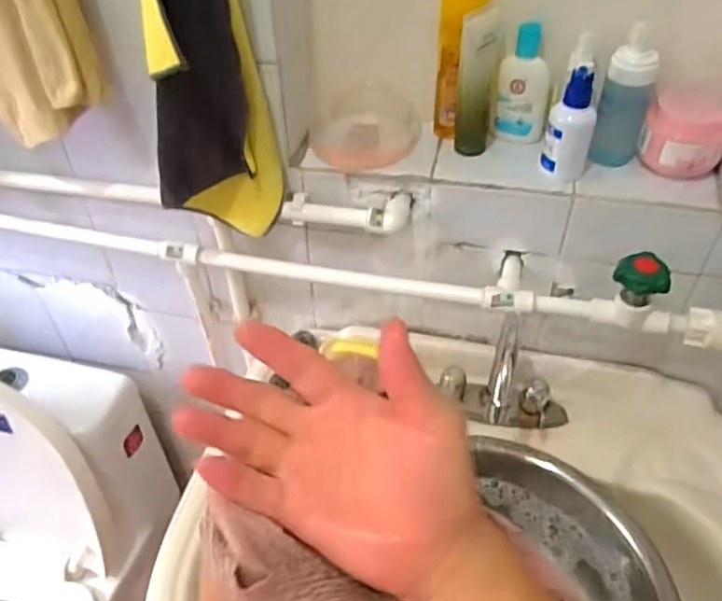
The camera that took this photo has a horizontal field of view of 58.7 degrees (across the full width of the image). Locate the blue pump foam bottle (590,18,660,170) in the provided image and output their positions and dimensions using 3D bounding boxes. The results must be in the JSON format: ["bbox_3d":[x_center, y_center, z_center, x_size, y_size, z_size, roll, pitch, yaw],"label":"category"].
[{"bbox_3d":[0.271,-0.209,0.661,0.052,0.136,0.050,15,46,16],"label":"blue pump foam bottle"}]

